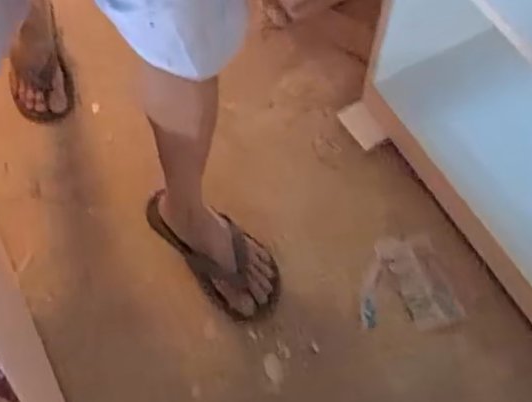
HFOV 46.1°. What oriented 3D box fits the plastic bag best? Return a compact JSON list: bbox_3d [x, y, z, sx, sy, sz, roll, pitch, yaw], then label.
[{"bbox_3d":[0.227,0.130,1.014,0.148,0.005,0.150,-5,65,8],"label":"plastic bag"}]

